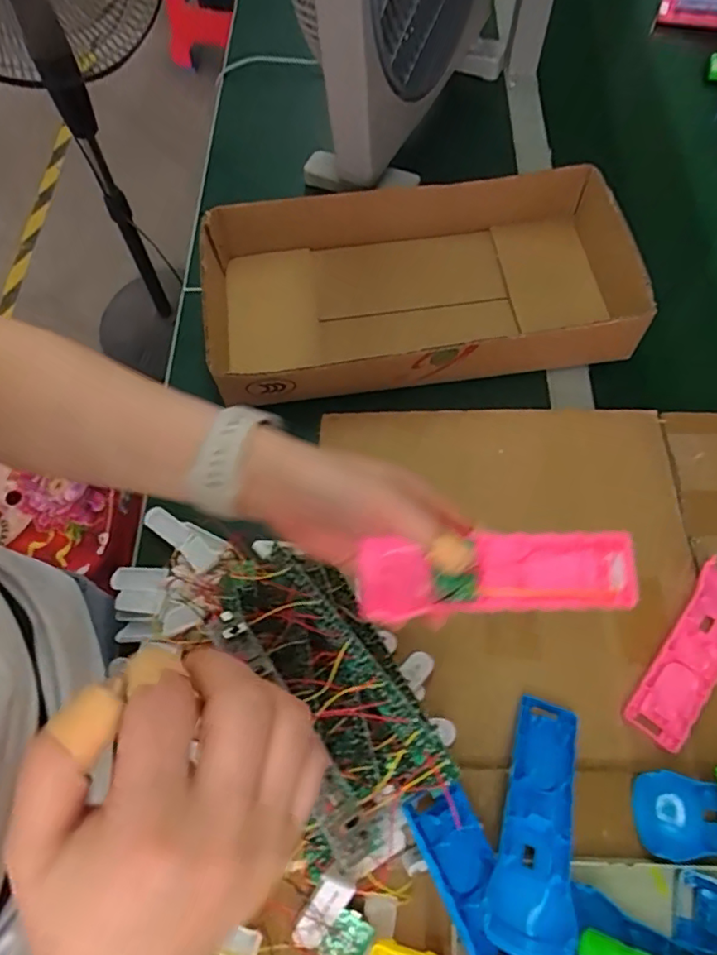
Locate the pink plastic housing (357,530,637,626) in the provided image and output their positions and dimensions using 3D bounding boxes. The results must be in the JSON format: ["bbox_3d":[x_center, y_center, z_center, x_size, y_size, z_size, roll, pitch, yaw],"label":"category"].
[{"bbox_3d":[0.079,0.056,0.337,0.156,0.018,0.043,-4,65,0],"label":"pink plastic housing"}]

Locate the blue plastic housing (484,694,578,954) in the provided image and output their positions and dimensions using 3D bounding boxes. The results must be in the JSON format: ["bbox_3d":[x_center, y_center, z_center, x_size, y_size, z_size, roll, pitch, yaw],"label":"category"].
[{"bbox_3d":[0.118,0.217,0.386,0.046,0.021,0.157,15,46,10],"label":"blue plastic housing"}]

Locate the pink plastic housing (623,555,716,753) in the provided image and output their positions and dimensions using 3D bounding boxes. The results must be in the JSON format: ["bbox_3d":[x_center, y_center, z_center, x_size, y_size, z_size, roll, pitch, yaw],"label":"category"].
[{"bbox_3d":[0.261,0.138,0.461,0.047,0.025,0.147,35,71,17],"label":"pink plastic housing"}]

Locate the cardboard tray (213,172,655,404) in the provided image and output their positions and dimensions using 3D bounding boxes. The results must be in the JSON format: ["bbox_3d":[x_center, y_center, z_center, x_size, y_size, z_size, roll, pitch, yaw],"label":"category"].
[{"bbox_3d":[0.053,-0.207,0.613,0.420,0.093,0.237,-5,65,0],"label":"cardboard tray"}]

